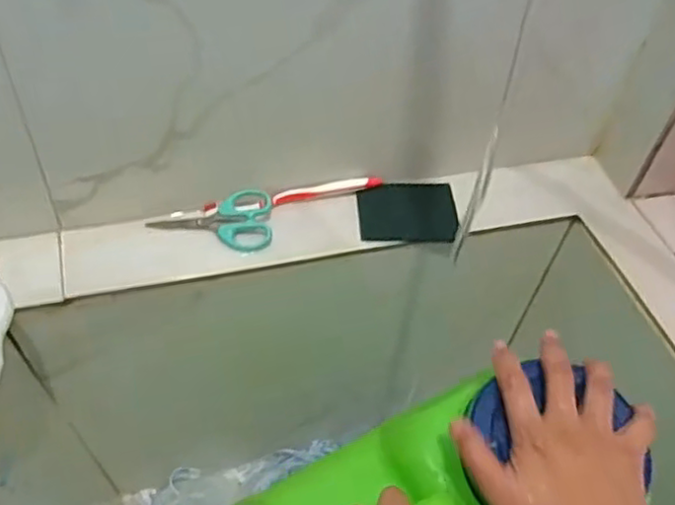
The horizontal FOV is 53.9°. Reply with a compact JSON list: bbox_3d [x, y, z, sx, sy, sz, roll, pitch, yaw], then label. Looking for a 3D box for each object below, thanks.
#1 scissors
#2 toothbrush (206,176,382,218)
[{"bbox_3d":[-0.124,-0.027,0.647,0.118,0.016,0.059,-7,69,-1],"label":"scissors"},{"bbox_3d":[-0.044,-0.057,0.682,0.185,0.017,0.022,-9,51,-14],"label":"toothbrush"}]

